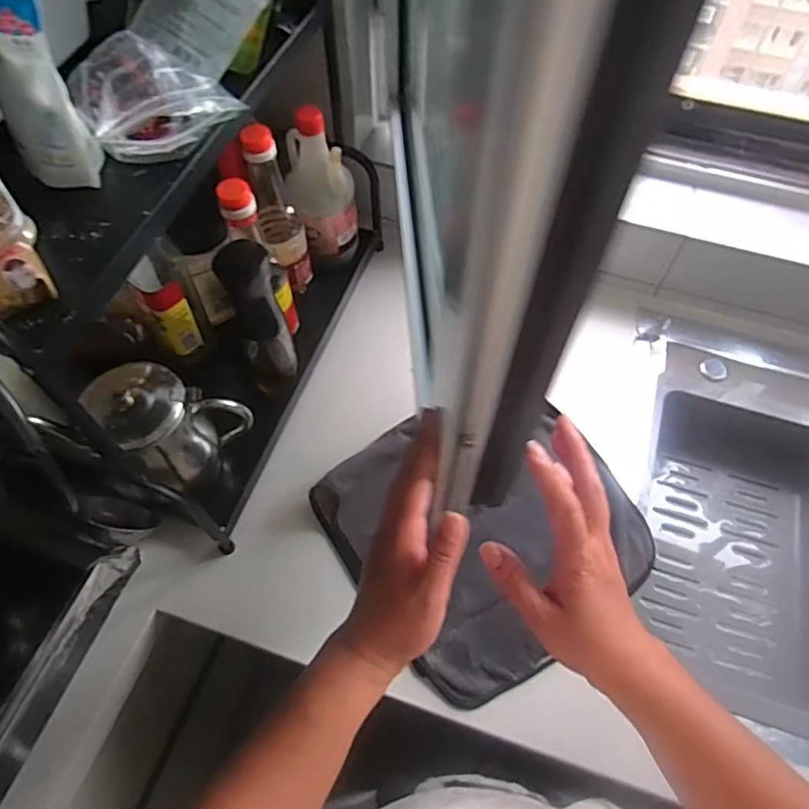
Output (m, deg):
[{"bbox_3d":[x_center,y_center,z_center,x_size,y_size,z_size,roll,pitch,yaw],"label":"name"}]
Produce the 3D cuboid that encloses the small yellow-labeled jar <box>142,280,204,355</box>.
[{"bbox_3d":[-0.265,-0.100,0.709,0.040,0.108,0.028,-28,64,-15],"label":"small yellow-labeled jar"}]

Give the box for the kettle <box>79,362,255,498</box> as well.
[{"bbox_3d":[-0.250,0.024,0.662,0.124,0.160,0.120,-39,68,-20],"label":"kettle"}]

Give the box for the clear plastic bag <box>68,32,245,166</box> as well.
[{"bbox_3d":[-0.206,-0.257,0.505,0.117,0.058,0.094,-28,65,-16],"label":"clear plastic bag"}]

